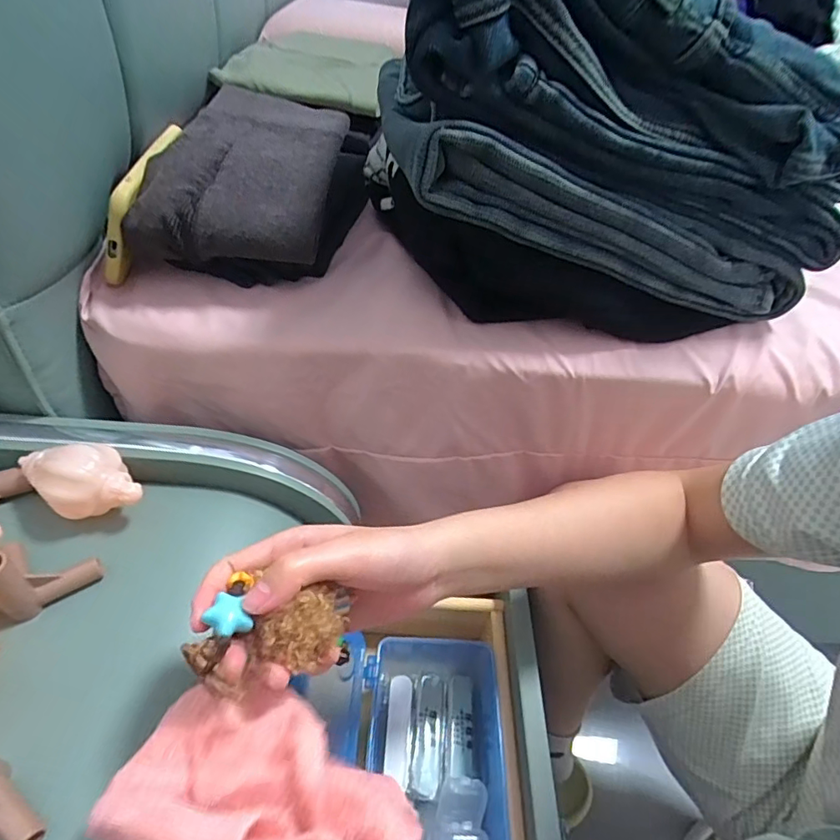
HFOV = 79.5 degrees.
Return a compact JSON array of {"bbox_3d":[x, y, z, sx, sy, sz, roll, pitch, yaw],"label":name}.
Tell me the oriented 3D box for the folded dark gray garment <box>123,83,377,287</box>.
[{"bbox_3d":[-0.133,-0.195,0.431,0.151,0.091,0.201,4,45,-2],"label":"folded dark gray garment"}]

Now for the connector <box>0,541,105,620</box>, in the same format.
[{"bbox_3d":[-0.233,0.082,0.305,0.055,0.046,0.046,-28,54,-29],"label":"connector"}]

